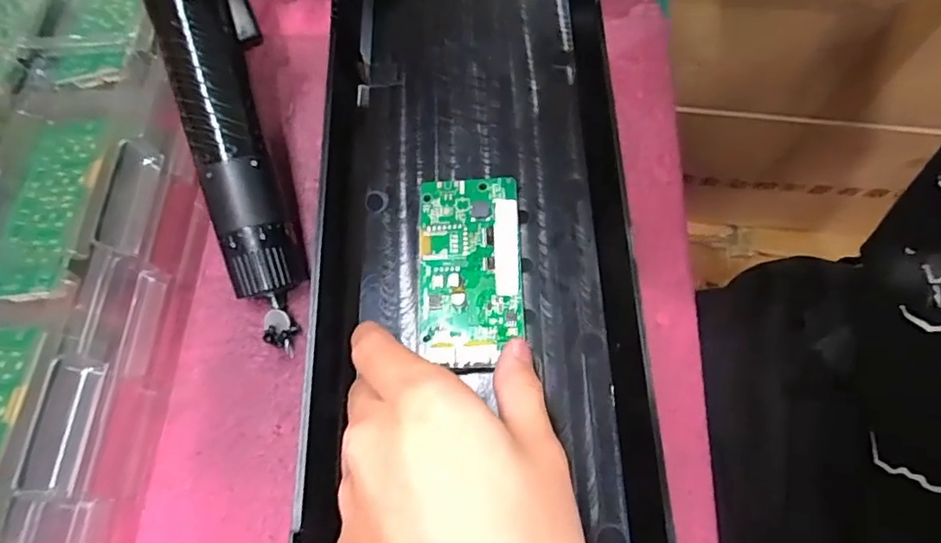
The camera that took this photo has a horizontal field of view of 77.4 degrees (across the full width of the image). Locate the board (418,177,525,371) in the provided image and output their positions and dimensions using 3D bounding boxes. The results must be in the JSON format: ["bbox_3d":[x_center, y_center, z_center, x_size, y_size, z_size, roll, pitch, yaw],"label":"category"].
[{"bbox_3d":[0.000,-0.002,0.277,0.047,0.009,0.095,0,66,1],"label":"board"}]

